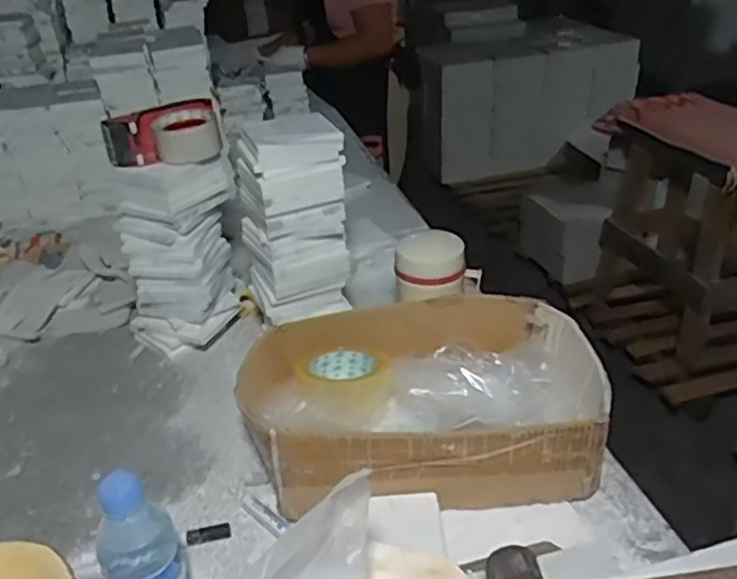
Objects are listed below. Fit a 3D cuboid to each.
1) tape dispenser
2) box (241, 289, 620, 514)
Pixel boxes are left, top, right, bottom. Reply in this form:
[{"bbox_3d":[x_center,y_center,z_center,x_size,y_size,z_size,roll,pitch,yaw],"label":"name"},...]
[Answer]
[{"bbox_3d":[-0.263,-0.199,0.869,0.139,0.058,0.085,-12,30,-14],"label":"tape dispenser"},{"bbox_3d":[0.053,0.118,0.755,0.368,0.110,0.246,-4,29,1],"label":"box"}]

